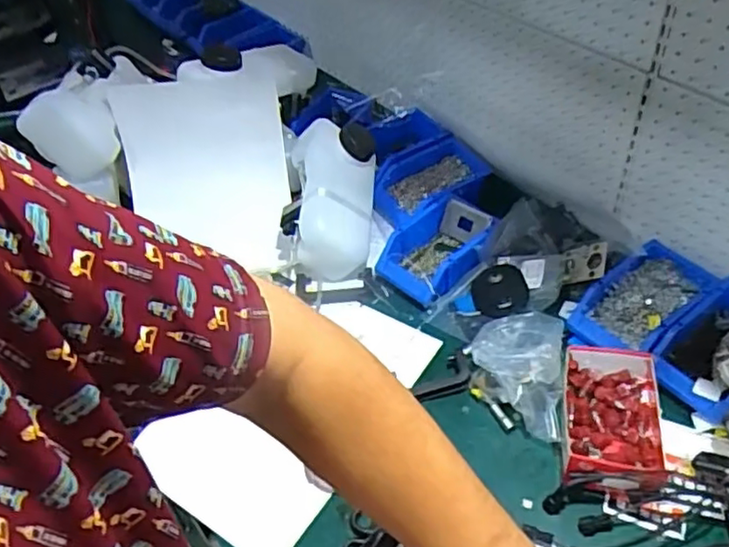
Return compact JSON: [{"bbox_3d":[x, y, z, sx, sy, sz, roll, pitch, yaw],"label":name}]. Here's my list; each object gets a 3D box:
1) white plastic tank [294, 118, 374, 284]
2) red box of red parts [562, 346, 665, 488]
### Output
[{"bbox_3d":[-0.056,-0.129,1.039,0.137,0.098,0.271,-1,70,5],"label":"white plastic tank"},{"bbox_3d":[0.312,0.181,0.818,0.123,0.053,0.191,6,47,11],"label":"red box of red parts"}]

